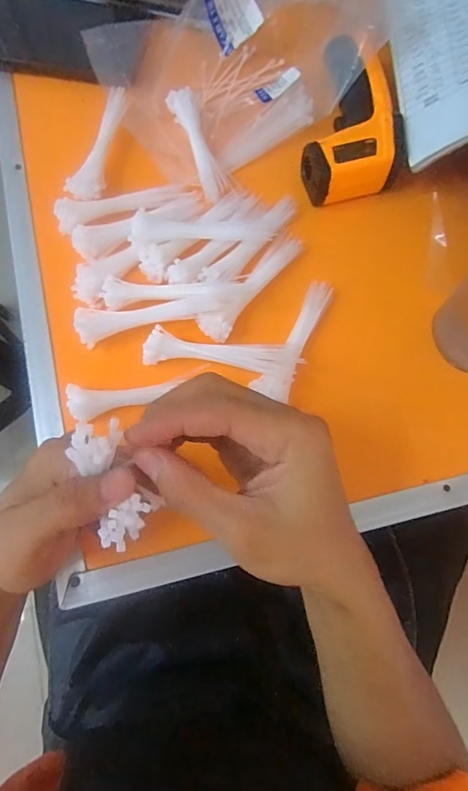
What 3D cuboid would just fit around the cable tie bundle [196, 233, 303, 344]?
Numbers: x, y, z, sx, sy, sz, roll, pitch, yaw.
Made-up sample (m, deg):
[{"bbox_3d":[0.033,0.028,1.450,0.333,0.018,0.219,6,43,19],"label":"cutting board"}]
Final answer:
[{"bbox_3d":[0.013,-0.081,0.317,0.022,0.012,0.100,37,76,8],"label":"cable tie bundle"}]

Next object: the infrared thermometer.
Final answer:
[{"bbox_3d":[0.096,-0.211,0.347,0.068,0.032,0.130,13,74,2],"label":"infrared thermometer"}]

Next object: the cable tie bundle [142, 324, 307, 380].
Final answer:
[{"bbox_3d":[-0.008,-0.027,0.304,0.105,0.019,0.022,7,74,0],"label":"cable tie bundle"}]

